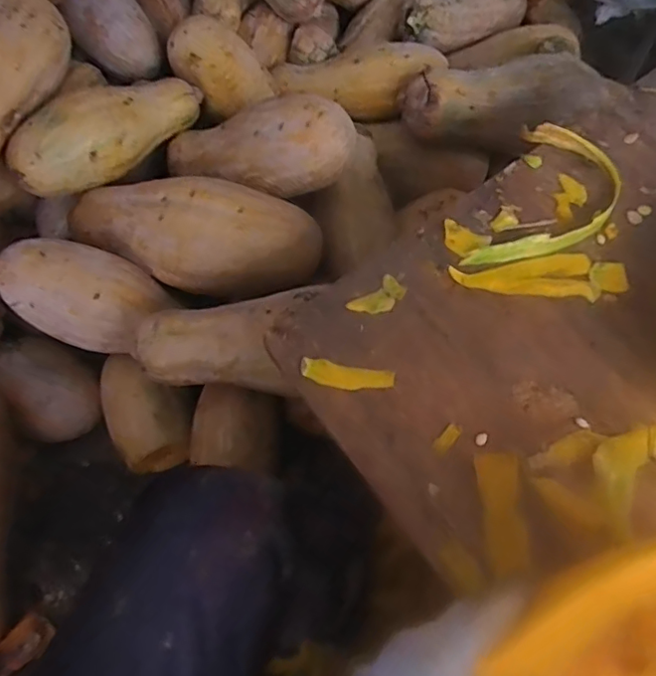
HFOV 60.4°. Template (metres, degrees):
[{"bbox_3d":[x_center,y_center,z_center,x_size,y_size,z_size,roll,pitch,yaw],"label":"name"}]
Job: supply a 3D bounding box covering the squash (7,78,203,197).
[{"bbox_3d":[-0.329,-0.311,0.837,0.103,0.103,0.296,38,57,19],"label":"squash"}]

